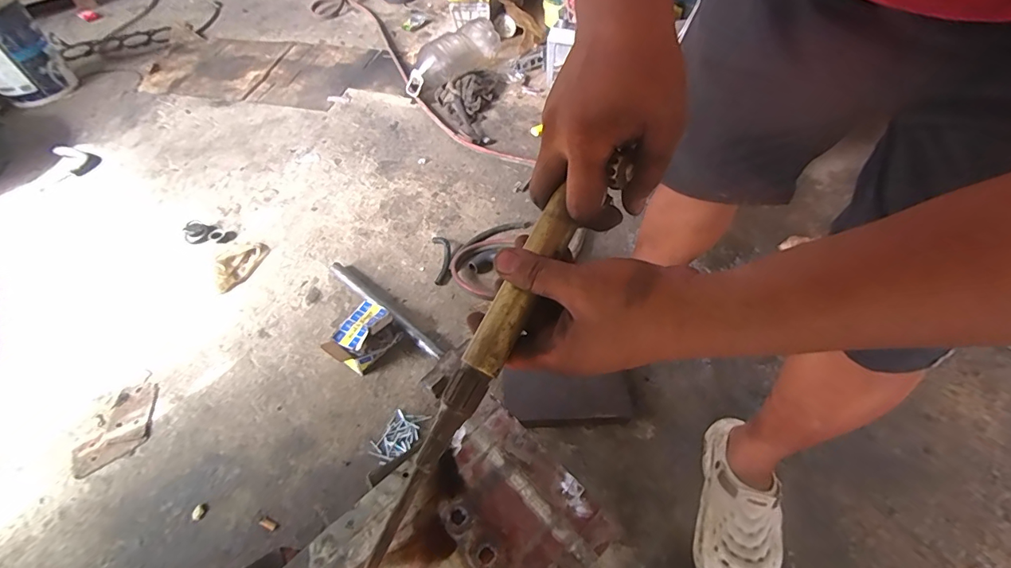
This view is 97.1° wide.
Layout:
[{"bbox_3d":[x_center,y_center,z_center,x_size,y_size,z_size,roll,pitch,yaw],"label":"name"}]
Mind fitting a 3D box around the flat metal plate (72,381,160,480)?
[{"bbox_3d":[-0.818,0.309,0.951,0.118,0.010,0.198,15,57,12],"label":"flat metal plate"}]

